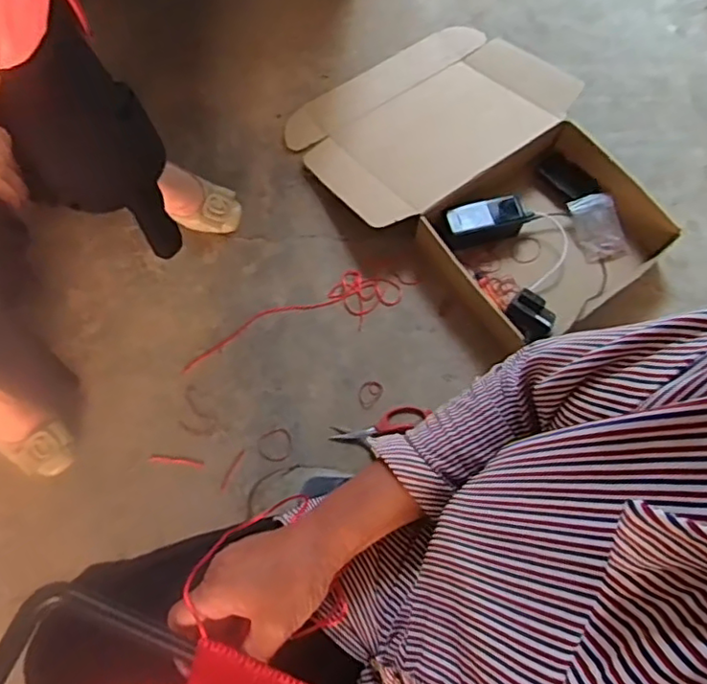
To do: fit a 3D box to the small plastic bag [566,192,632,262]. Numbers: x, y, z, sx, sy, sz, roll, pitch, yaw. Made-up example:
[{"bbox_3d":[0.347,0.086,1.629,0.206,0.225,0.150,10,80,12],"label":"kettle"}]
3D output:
[{"bbox_3d":[0.395,-0.187,0.994,0.068,0.047,0.109,-15,72,-8],"label":"small plastic bag"}]

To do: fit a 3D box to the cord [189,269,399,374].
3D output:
[{"bbox_3d":[-0.091,-0.024,0.966,0.350,0.014,0.090,-26,74,-11],"label":"cord"}]

